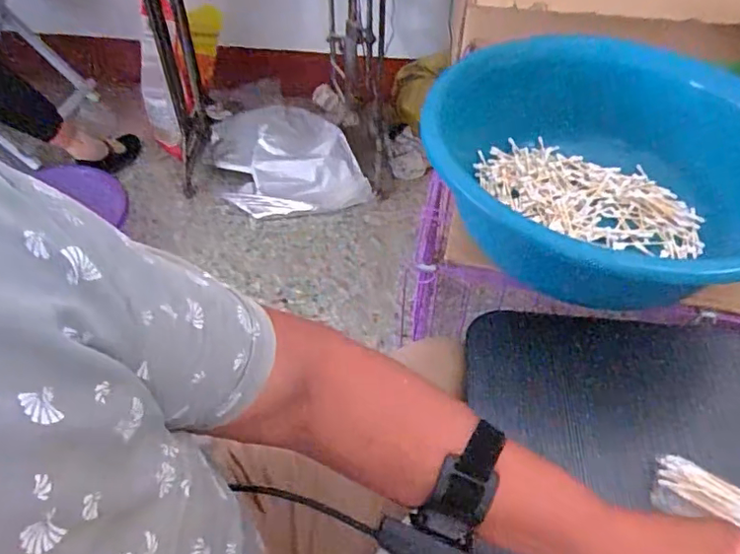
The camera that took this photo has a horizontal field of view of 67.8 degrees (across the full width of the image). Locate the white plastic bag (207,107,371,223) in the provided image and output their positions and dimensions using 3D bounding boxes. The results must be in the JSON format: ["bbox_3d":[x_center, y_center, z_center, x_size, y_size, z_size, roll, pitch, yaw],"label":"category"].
[{"bbox_3d":[-0.226,-0.337,1.536,0.390,0.146,0.336,-12,49,-11],"label":"white plastic bag"}]

